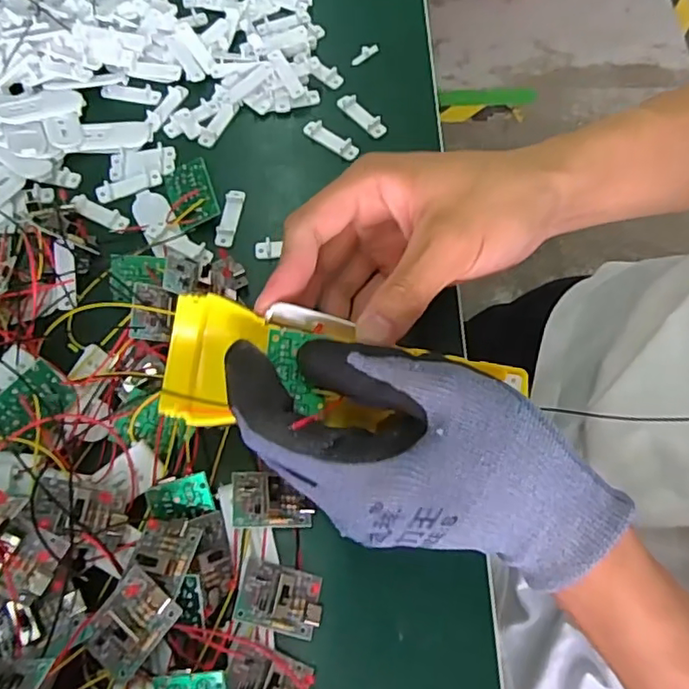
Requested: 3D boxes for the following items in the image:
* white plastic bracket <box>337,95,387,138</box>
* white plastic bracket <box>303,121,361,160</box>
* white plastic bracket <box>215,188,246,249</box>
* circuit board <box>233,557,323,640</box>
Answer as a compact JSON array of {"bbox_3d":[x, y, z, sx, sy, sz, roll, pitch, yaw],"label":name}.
[{"bbox_3d":[0.011,-0.142,0.363,0.011,0.005,0.038,-41,74,-15],"label":"white plastic bracket"},{"bbox_3d":[-0.008,-0.124,0.356,0.038,0.005,0.010,34,71,12],"label":"white plastic bracket"},{"bbox_3d":[-0.064,-0.072,0.329,0.010,0.004,0.037,10,68,3],"label":"white plastic bracket"},{"bbox_3d":[-0.027,0.106,0.247,0.035,0.007,0.025,13,68,4],"label":"circuit board"}]

